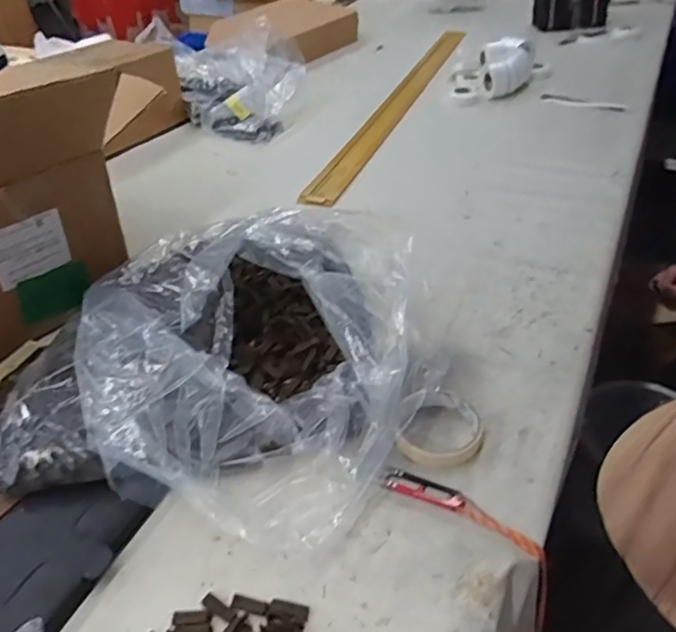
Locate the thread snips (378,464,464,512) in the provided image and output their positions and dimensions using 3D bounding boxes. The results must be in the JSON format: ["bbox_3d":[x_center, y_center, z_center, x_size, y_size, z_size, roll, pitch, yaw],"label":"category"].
[{"bbox_3d":[0.075,0.157,0.529,0.080,0.005,0.024,18,45,25],"label":"thread snips"}]

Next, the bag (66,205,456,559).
[{"bbox_3d":[-0.083,0.022,0.618,0.356,0.123,0.405,0,40,6],"label":"bag"}]

